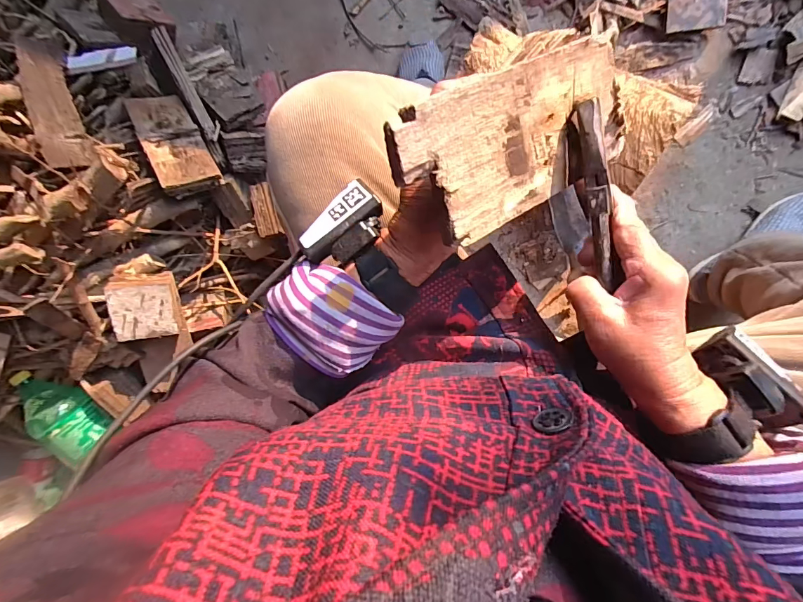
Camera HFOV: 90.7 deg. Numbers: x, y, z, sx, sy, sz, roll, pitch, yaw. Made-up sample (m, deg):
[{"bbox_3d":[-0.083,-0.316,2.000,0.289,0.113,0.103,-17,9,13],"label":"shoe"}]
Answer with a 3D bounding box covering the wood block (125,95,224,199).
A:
[{"bbox_3d":[-0.358,-0.250,0.621,0.085,0.021,0.200,-22,70,-30],"label":"wood block"}]

